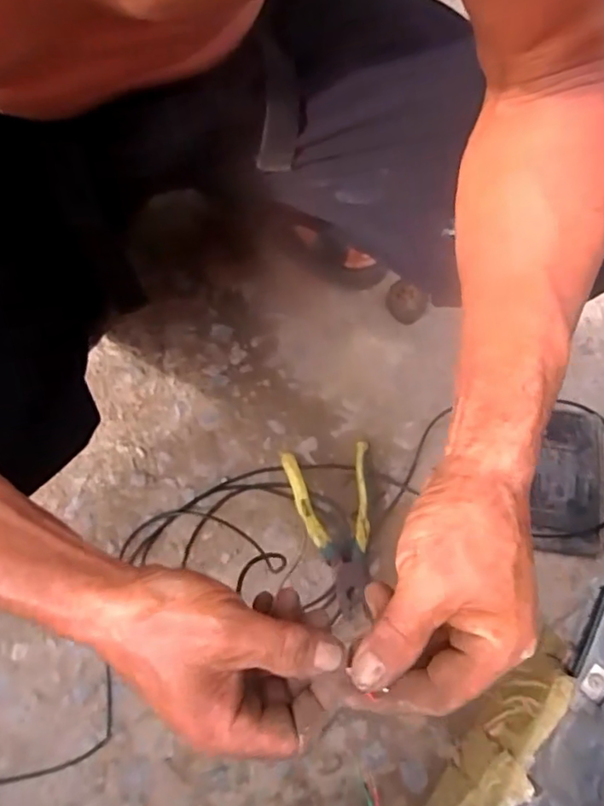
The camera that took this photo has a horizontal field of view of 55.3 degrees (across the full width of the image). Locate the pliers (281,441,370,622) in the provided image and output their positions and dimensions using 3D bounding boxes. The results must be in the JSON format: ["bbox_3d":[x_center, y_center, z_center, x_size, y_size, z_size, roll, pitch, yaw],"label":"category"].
[{"bbox_3d":[0.039,0.144,0.649,0.095,0.023,0.189,-8,74,-4],"label":"pliers"}]

